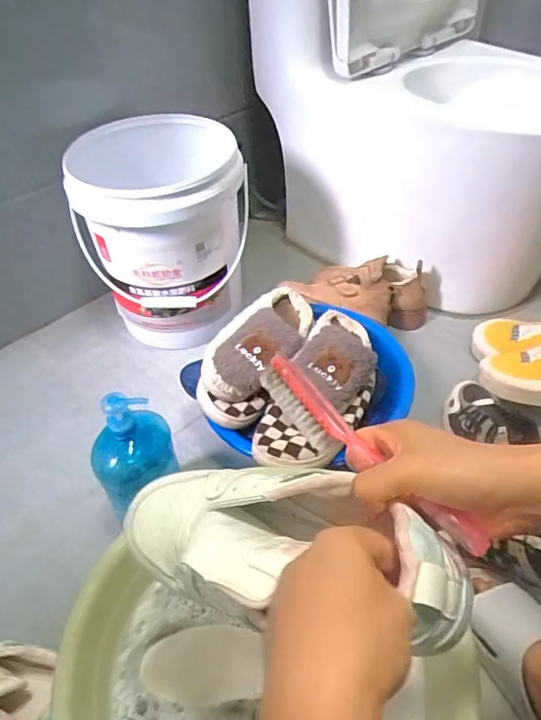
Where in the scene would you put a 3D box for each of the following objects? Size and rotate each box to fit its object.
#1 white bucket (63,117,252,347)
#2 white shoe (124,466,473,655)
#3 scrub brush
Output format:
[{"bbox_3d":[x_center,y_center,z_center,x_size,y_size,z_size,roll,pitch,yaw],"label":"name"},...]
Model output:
[{"bbox_3d":[-0.189,-0.232,1.010,0.283,0.341,0.272,-2,45,2],"label":"white bucket"},{"bbox_3d":[-0.001,0.123,0.341,0.224,0.079,0.091,-3,41,30],"label":"white shoe"},{"bbox_3d":[0.064,0.058,0.357,0.039,0.022,0.184,-35,58,-28],"label":"scrub brush"}]

